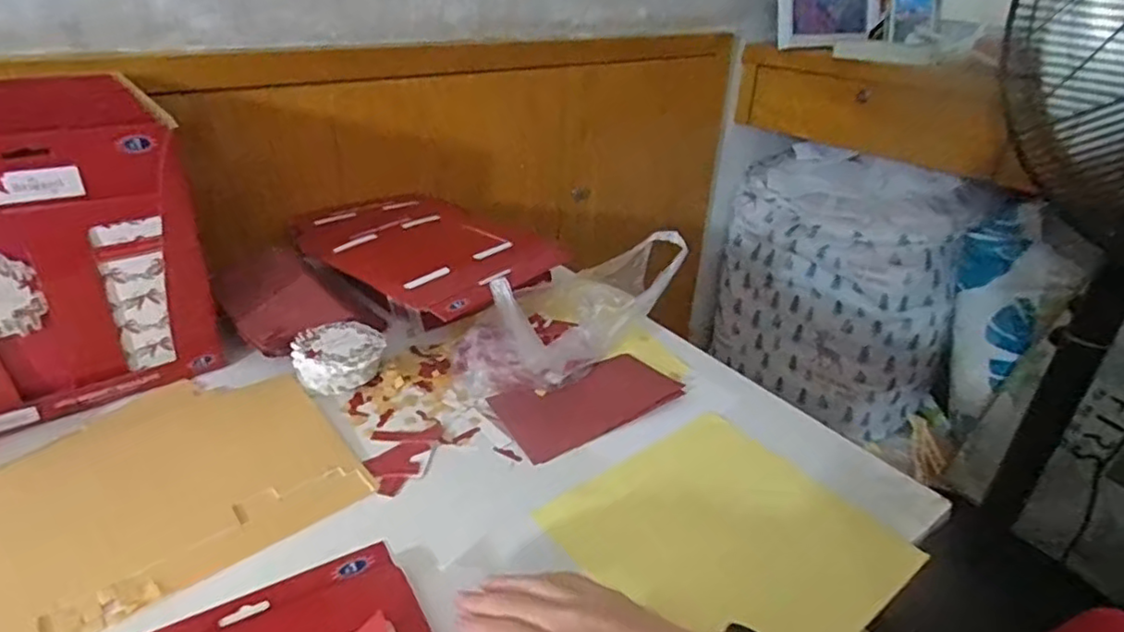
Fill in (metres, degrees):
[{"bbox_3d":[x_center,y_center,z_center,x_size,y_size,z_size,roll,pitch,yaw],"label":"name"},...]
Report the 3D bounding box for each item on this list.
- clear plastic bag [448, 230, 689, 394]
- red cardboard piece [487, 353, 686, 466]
[{"bbox_3d":[-0.010,-0.015,0.667,0.214,0.129,0.162,-19,35,-34],"label":"clear plastic bag"},{"bbox_3d":[0.030,0.082,0.628,0.181,0.009,0.096,-15,33,-29],"label":"red cardboard piece"}]

